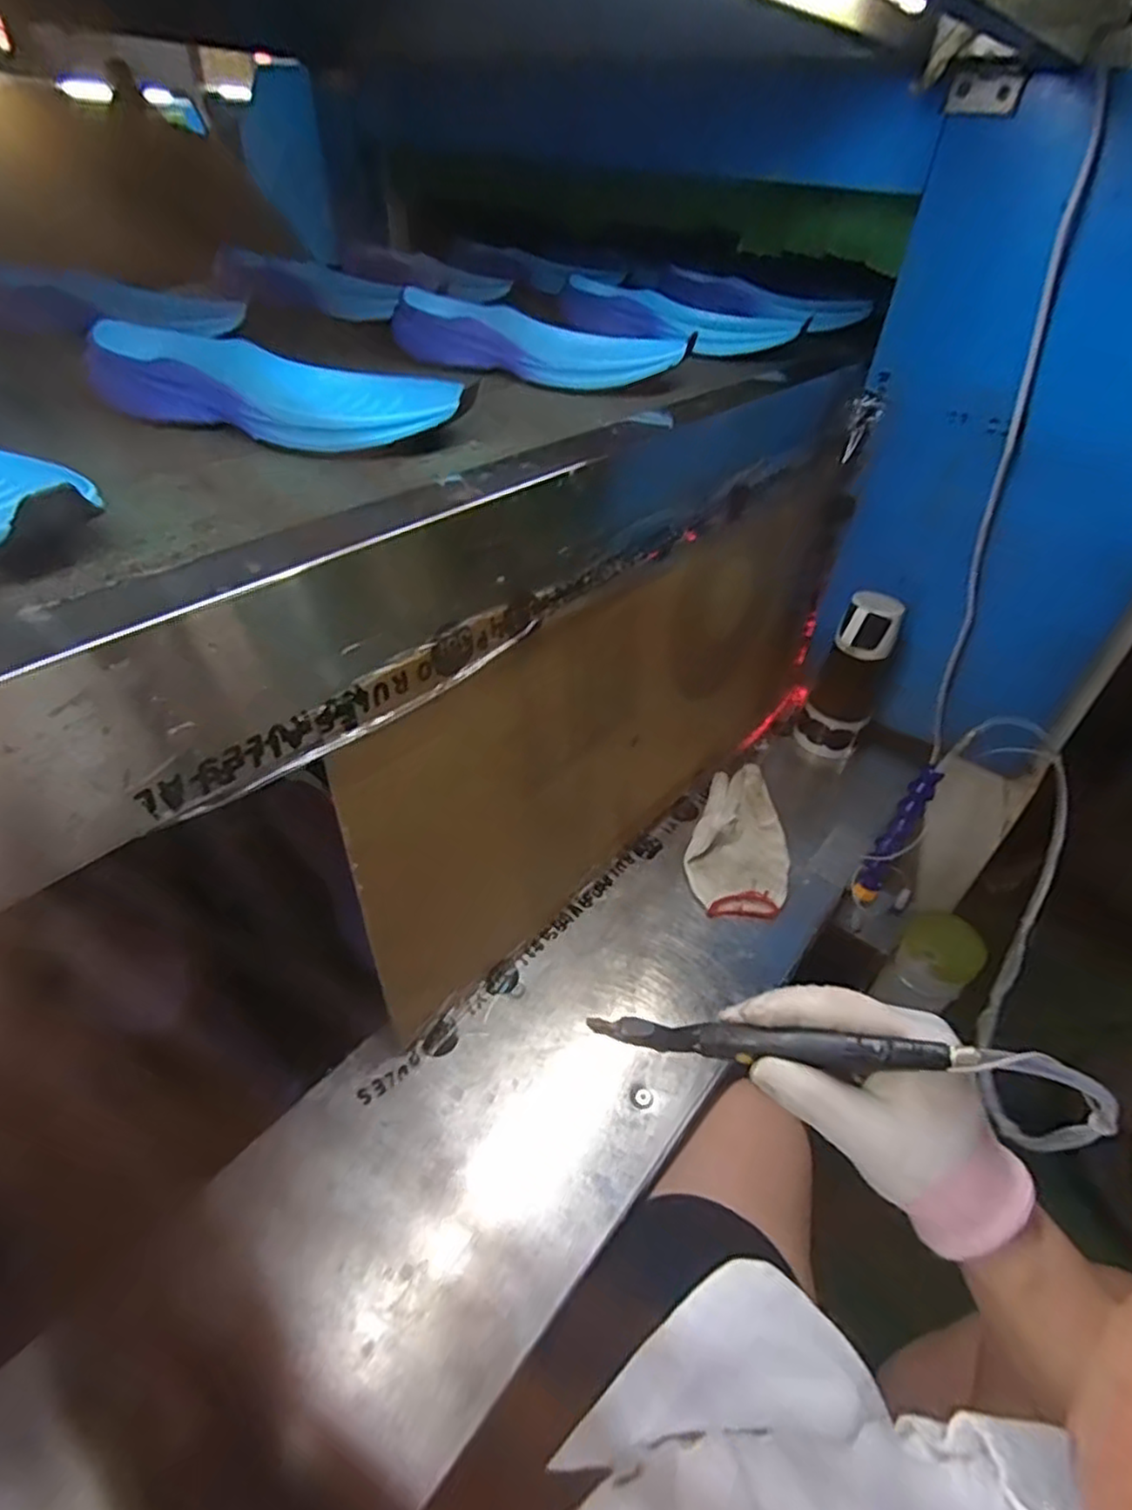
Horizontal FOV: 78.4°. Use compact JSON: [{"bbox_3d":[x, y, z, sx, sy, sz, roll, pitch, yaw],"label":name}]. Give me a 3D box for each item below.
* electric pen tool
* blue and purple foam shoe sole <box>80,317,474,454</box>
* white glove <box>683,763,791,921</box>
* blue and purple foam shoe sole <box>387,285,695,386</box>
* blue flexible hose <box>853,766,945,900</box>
[{"bbox_3d":[0.083,0.126,0.305,0.147,0.017,0.015,-4,37,21],"label":"electric pen tool"},{"bbox_3d":[-0.189,-0.243,0.456,0.238,0.051,0.085,10,42,7],"label":"blue and purple foam shoe sole"},{"bbox_3d":[0.188,0.085,0.724,0.105,0.062,0.172,17,42,16],"label":"white glove"},{"bbox_3d":[-0.023,-0.351,0.586,0.248,0.047,0.074,14,42,11],"label":"blue and purple foam shoe sole"},{"bbox_3d":[0.323,0.078,0.681,0.023,0.147,0.018,33,22,31],"label":"blue flexible hose"}]

